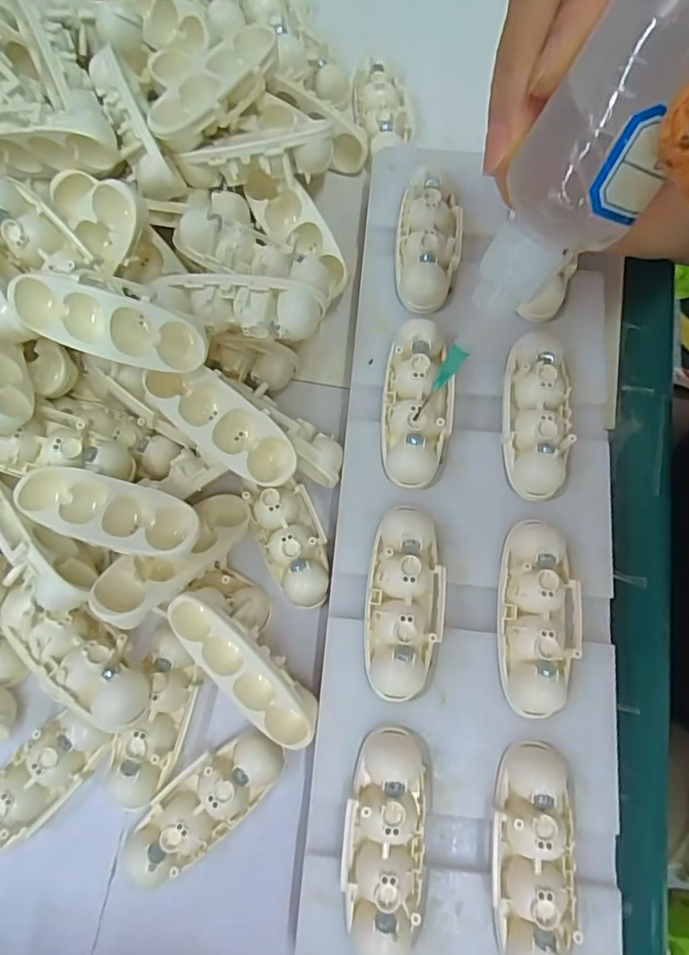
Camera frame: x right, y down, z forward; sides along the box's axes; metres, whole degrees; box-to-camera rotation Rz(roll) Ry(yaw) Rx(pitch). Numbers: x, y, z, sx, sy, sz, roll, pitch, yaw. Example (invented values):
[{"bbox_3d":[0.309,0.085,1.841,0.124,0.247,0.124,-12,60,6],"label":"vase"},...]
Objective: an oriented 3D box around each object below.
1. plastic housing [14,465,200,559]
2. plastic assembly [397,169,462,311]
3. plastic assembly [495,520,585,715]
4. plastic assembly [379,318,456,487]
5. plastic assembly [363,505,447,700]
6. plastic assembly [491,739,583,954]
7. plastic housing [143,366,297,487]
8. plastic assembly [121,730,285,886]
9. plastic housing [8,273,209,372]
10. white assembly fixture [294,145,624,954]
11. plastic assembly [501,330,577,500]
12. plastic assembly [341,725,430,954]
[{"bbox_3d":[-0.080,0.012,0.191,0.065,0.019,0.023,15,76,4],"label":"plastic housing"},{"bbox_3d":[0.034,-0.096,0.225,0.026,0.013,0.056,9,75,3],"label":"plastic assembly"},{"bbox_3d":[0.066,0.046,0.187,0.026,0.017,0.062,6,75,2],"label":"plastic assembly"},{"bbox_3d":[0.027,-0.028,0.206,0.025,0.018,0.058,3,75,1],"label":"plastic assembly"},{"bbox_3d":[0.021,0.041,0.190,0.026,0.016,0.062,6,75,2],"label":"plastic assembly"},{"bbox_3d":[0.058,0.115,0.169,0.024,0.016,0.060,8,75,2],"label":"plastic assembly"},{"bbox_3d":[-0.044,-0.020,0.203,0.060,0.017,0.024,36,80,-4],"label":"plastic housing"},{"bbox_3d":[-0.048,0.111,0.191,0.059,0.018,0.024,-39,78,-9],"label":"plastic assembly"},{"bbox_3d":[-0.079,-0.053,0.190,0.064,0.024,0.012,14,33,-4],"label":"plastic housing"},{"bbox_3d":[0.048,0.014,0.204,0.101,0.036,0.299,6,75,2],"label":"white assembly fixture"},{"bbox_3d":[0.072,-0.023,0.206,0.023,0.015,0.059,4,75,1],"label":"plastic assembly"},{"bbox_3d":[0.013,0.110,0.171,0.024,0.017,0.059,9,75,3],"label":"plastic assembly"}]

